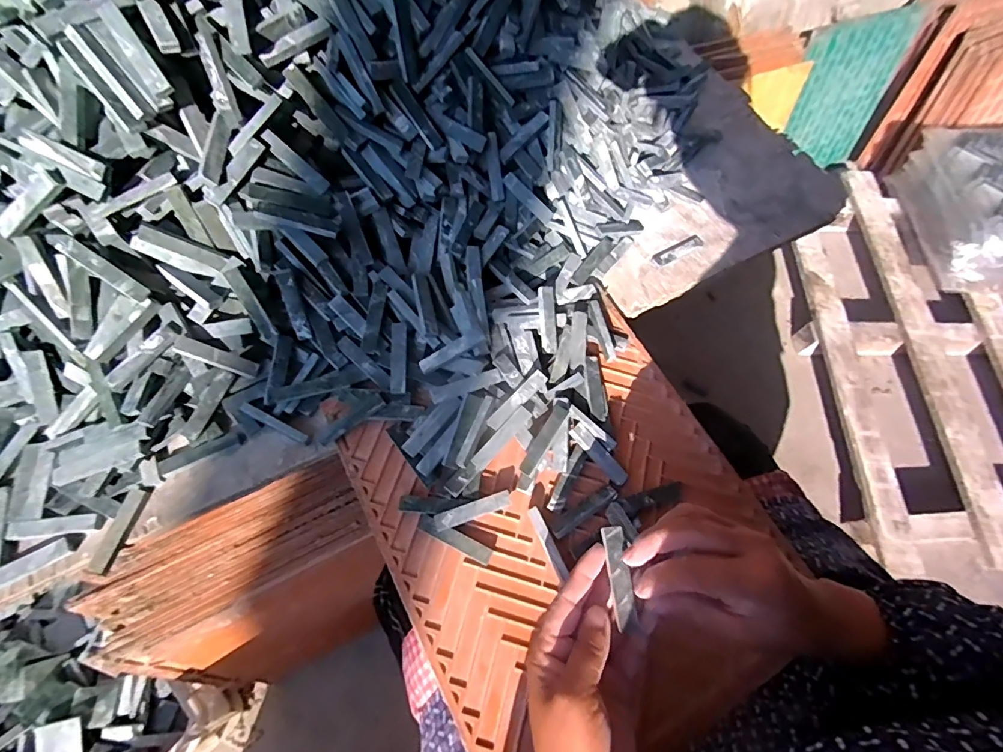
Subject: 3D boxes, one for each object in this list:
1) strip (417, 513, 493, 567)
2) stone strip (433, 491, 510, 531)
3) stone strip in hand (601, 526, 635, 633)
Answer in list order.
[{"bbox_3d":[-0.037,0.130,0.372,0.063,0.007,0.013,28,64,2],"label":"strip"},{"bbox_3d":[-0.023,0.109,0.379,0.063,0.004,0.013,-18,70,-9],"label":"stone strip"},{"bbox_3d":[0.078,0.130,0.307,0.014,0.004,0.058,-4,72,-5],"label":"stone strip in hand"}]

